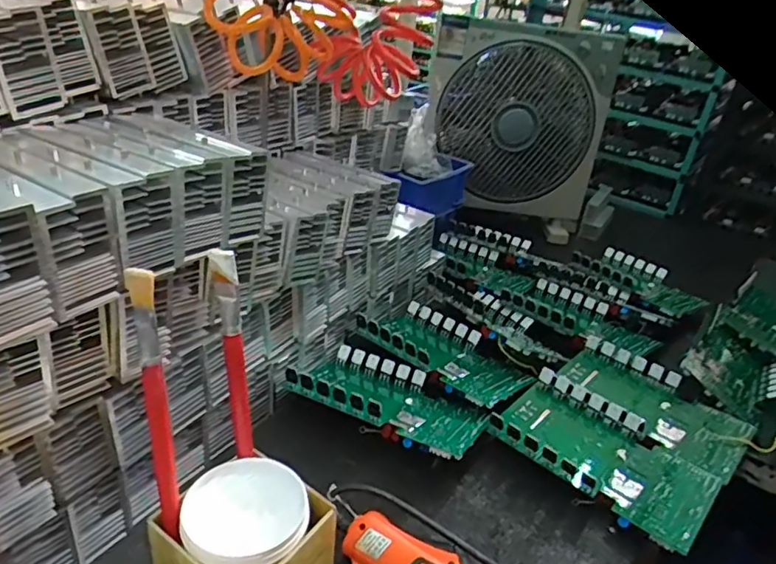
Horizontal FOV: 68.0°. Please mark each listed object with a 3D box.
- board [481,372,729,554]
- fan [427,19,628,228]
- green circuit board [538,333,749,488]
[{"bbox_3d":[0.243,0.191,0.656,0.235,0.034,0.134,30,35,35],"label":"board"},{"bbox_3d":[0.250,-0.306,1.144,0.342,0.355,0.096,14,29,11],"label":"fan"},{"bbox_3d":[0.327,0.151,0.732,0.232,0.037,0.129,30,35,35],"label":"green circuit board"}]

